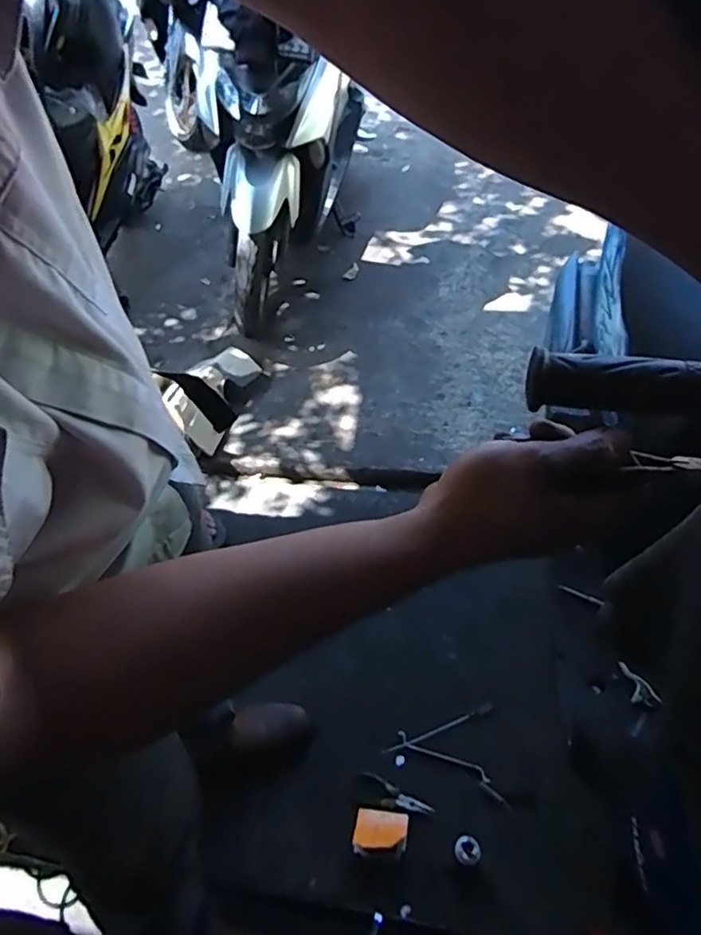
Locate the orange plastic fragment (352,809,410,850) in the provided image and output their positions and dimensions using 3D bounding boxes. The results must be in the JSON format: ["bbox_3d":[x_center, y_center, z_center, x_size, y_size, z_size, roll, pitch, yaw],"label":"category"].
[{"bbox_3d":[0.054,0.641,1.041,0.089,0.038,0.061,2,49,9],"label":"orange plastic fragment"}]

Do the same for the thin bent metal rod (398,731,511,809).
[{"bbox_3d":[0.195,0.562,1.122,0.233,0.008,0.036,23,55,25],"label":"thin bent metal rod"}]

